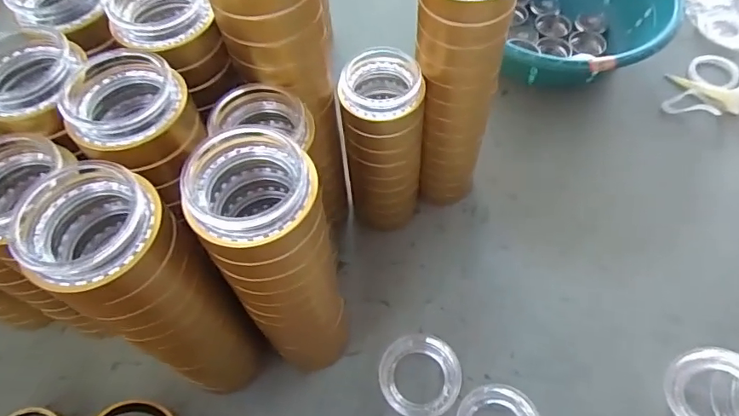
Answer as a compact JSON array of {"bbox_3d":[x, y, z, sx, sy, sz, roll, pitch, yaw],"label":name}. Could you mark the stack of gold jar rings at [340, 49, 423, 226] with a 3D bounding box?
[{"bbox_3d":[0.015,-0.050,0.460,0.064,0.199,0.067,4,61,6],"label":"stack of gold jar rings"}]

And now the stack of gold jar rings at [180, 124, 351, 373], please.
[{"bbox_3d":[-0.058,0.046,0.345,0.071,0.238,0.070,-7,60,-1],"label":"stack of gold jar rings"}]

